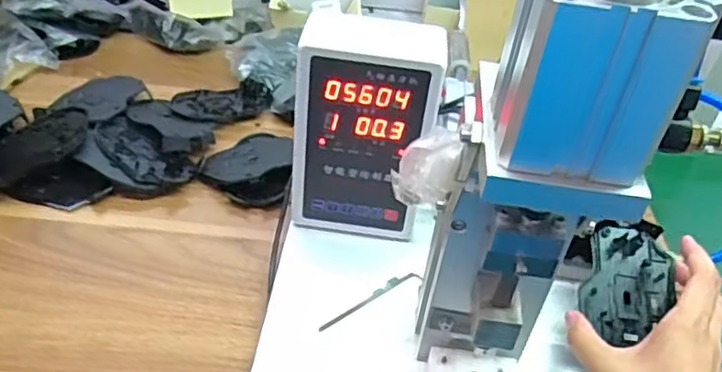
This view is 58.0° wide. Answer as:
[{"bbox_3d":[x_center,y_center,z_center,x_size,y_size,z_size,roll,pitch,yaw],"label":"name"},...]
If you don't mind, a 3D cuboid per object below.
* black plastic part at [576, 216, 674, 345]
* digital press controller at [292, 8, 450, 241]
[{"bbox_3d":[0.203,0.072,0.494,0.065,0.011,0.092,18,66,2],"label":"black plastic part"},{"bbox_3d":[0.001,-0.046,0.538,0.108,0.186,0.064,6,41,-1],"label":"digital press controller"}]

